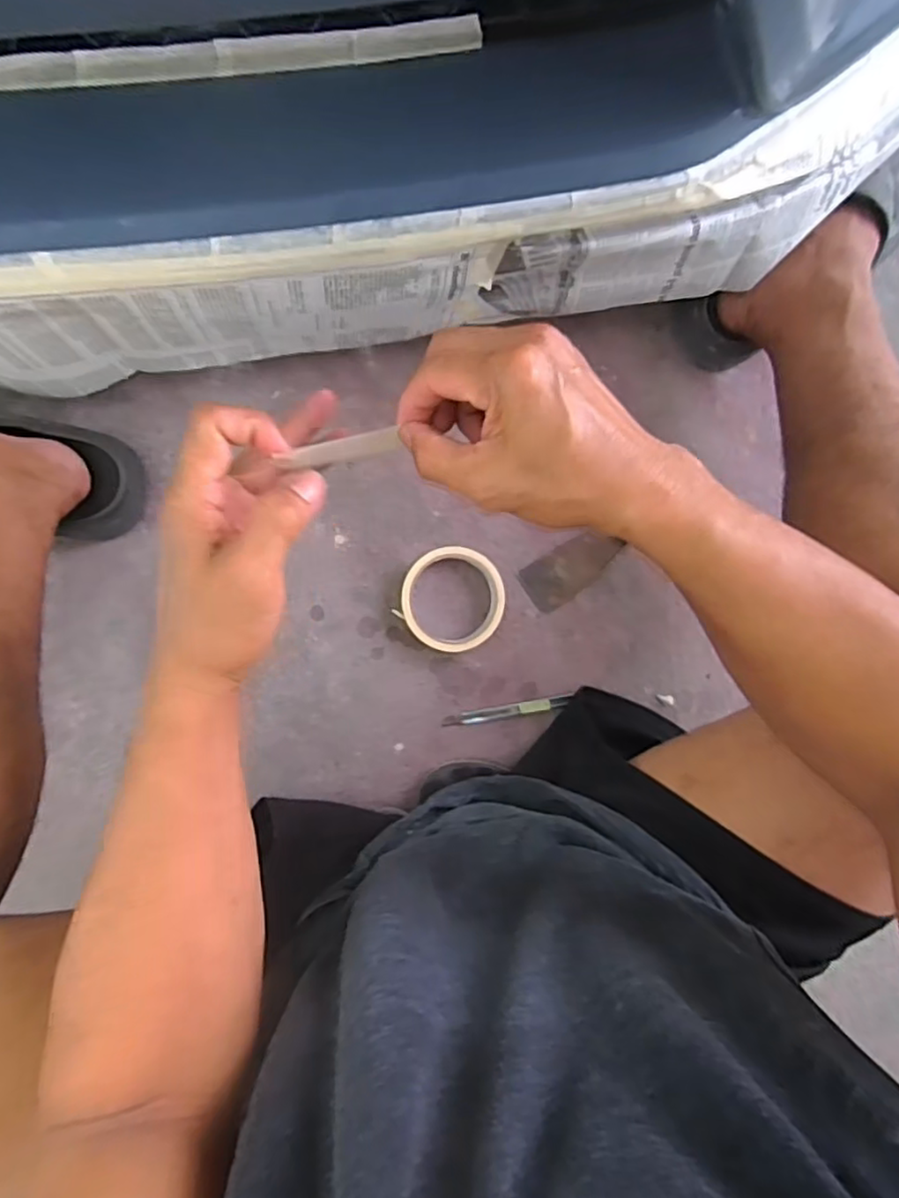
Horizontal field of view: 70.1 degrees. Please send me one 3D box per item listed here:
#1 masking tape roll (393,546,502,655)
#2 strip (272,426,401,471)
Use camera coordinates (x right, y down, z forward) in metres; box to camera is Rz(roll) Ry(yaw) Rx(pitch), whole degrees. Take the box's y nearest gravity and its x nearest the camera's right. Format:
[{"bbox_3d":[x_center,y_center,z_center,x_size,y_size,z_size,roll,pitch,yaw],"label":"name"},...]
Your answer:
[{"bbox_3d":[0.003,0.000,0.594,0.095,0.020,0.095,0,91,-7],"label":"masking tape roll"},{"bbox_3d":[-0.053,-0.074,0.318,0.065,0.006,0.011,-21,91,-28],"label":"strip"}]

